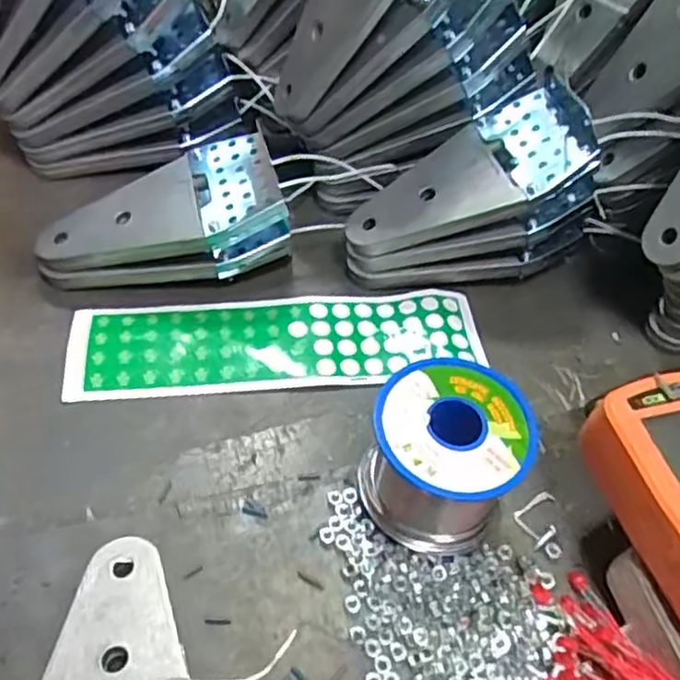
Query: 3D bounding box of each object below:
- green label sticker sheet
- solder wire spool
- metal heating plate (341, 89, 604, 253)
[{"bbox_3d":[-0.032,0.001,0.376,0.221,0.005,0.061,-3,53,-8],"label":"green label sticker sheet"},{"bbox_3d":[0.044,0.053,0.301,0.064,0.063,0.063,2,50,-3],"label":"solder wire spool"},{"bbox_3d":[0.068,-0.090,0.383,0.138,0.014,0.066,-27,53,6],"label":"metal heating plate"}]

